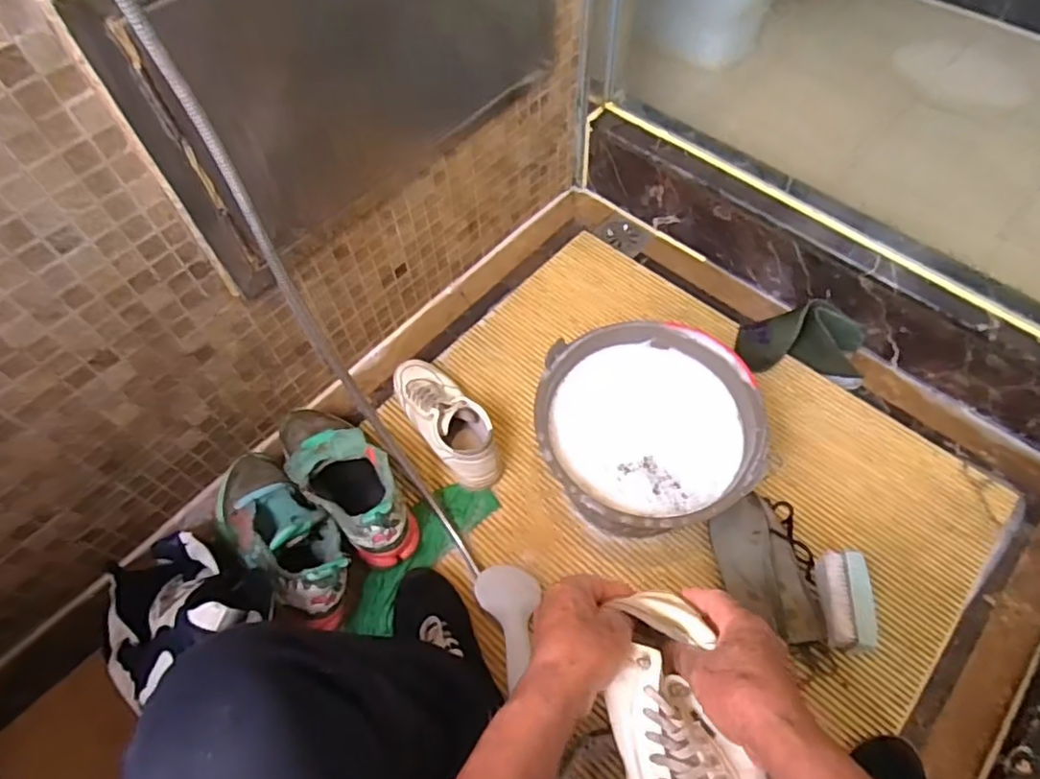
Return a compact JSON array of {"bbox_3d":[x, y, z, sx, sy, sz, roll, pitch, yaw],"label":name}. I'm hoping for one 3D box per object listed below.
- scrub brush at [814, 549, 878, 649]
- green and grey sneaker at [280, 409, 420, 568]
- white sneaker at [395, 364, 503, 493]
[{"bbox_3d":[0.401,0.261,0.763,0.048,0.060,0.112,2,61,5],"label":"scrub brush"},{"bbox_3d":[-0.243,0.107,0.832,0.107,0.116,0.281,-41,66,-17],"label":"green and grey sneaker"},{"bbox_3d":[-0.110,0.037,0.905,0.089,0.097,0.240,-34,64,-14],"label":"white sneaker"}]

